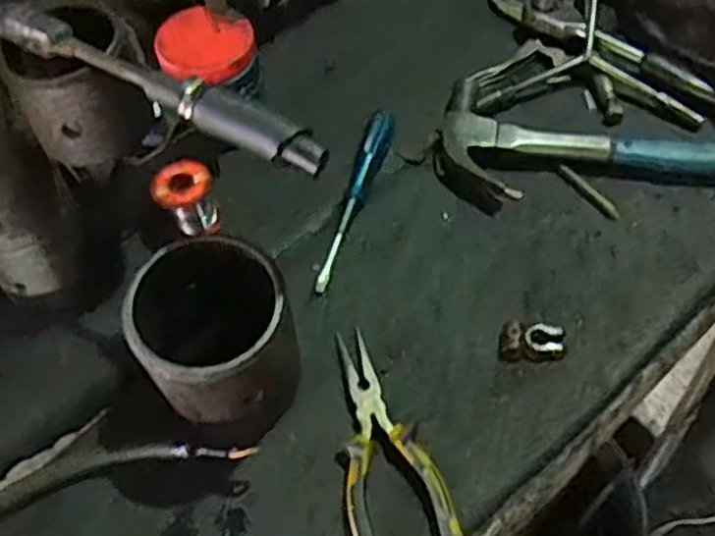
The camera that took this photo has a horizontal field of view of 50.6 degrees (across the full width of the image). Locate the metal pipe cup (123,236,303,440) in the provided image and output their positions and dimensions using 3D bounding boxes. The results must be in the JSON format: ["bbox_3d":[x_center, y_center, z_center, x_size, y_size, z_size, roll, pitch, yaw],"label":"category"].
[{"bbox_3d":[-0.107,0.047,0.575,0.109,0.144,0.133,-21,56,-9],"label":"metal pipe cup"}]

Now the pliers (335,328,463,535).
[{"bbox_3d":[0.016,0.136,0.584,0.077,0.015,0.188,-15,55,-5],"label":"pliers"}]

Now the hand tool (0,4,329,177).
[{"bbox_3d":[-0.130,-0.117,0.480,0.246,0.039,0.030,21,60,19],"label":"hand tool"}]

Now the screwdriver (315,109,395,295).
[{"bbox_3d":[-0.003,-0.062,0.694,0.025,0.021,0.186,14,71,15],"label":"screwdriver"}]

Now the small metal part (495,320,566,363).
[{"bbox_3d":[0.143,0.059,0.619,0.054,0.024,0.028,-3,55,4],"label":"small metal part"}]

